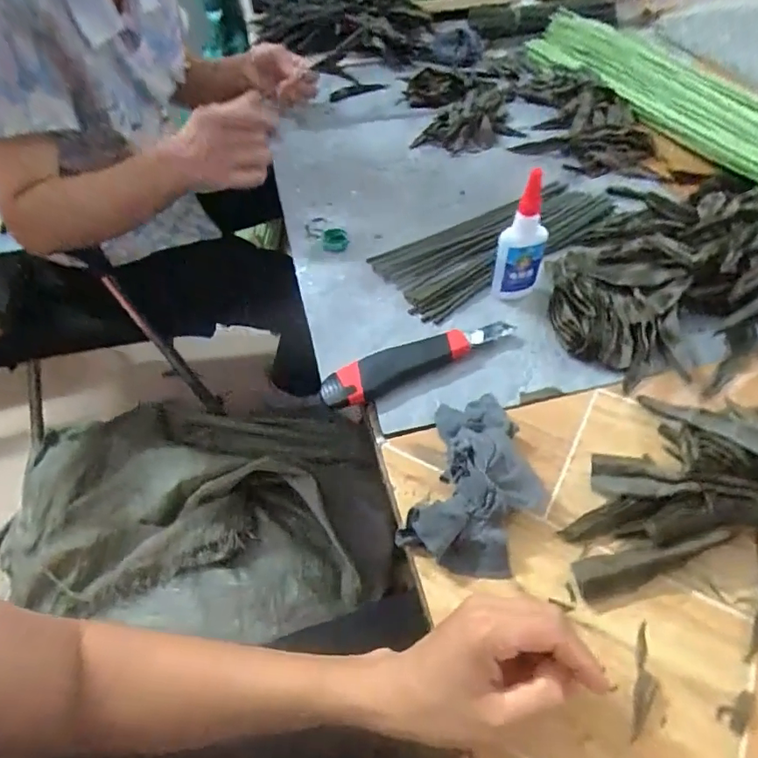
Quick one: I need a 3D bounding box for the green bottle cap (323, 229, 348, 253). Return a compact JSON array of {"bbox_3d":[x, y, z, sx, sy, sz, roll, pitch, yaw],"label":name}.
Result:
[{"bbox_3d":[-0.051,-0.161,0.600,0.030,0.009,0.034,-6,54,-2],"label":"green bottle cap"}]

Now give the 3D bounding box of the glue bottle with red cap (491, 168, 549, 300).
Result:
[{"bbox_3d":[0.136,-0.131,0.490,0.043,0.118,0.039,14,56,12],"label":"glue bottle with red cap"}]

